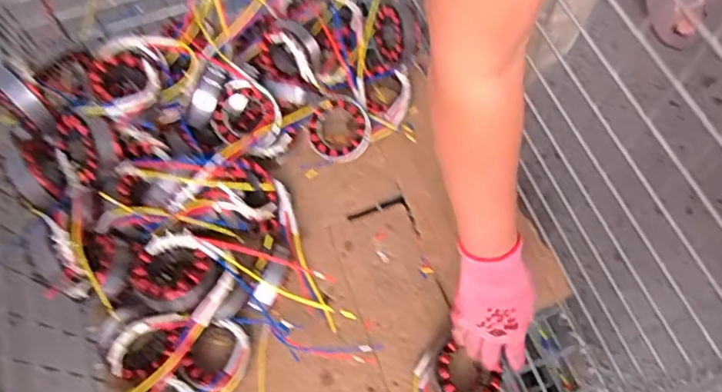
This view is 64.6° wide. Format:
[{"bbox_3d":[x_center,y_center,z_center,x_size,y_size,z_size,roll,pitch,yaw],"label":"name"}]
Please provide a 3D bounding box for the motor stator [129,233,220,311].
[{"bbox_3d":[-0.219,0.085,0.660,0.095,0.038,0.088,0,65,0],"label":"motor stator"}]

